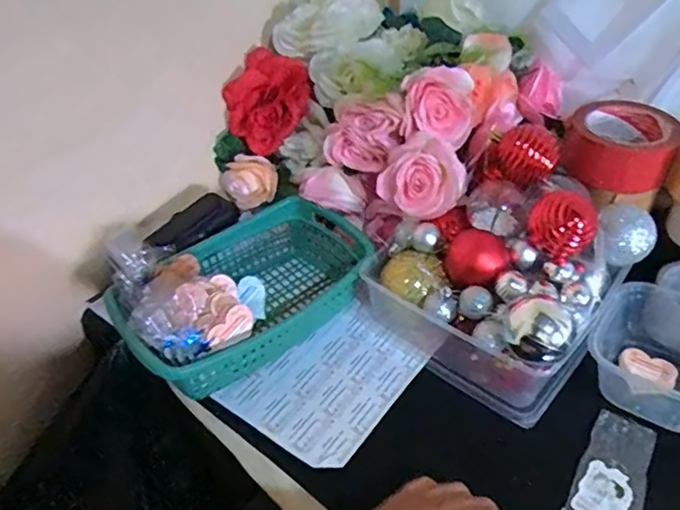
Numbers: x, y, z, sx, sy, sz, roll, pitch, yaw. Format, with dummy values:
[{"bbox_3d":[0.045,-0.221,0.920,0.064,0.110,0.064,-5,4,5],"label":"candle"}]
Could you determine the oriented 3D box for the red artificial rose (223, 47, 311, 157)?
[{"bbox_3d":[-0.083,-0.178,0.653,0.074,0.094,0.069,-25,46,-25],"label":"red artificial rose"}]

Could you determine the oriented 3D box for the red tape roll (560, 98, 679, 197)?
[{"bbox_3d":[0.293,-0.114,0.590,0.101,0.062,0.083,24,46,27],"label":"red tape roll"}]

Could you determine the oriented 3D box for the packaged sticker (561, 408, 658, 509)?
[{"bbox_3d":[0.220,0.171,0.452,0.050,0.004,0.101,23,49,23],"label":"packaged sticker"}]

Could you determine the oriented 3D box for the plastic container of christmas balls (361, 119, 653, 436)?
[{"bbox_3d":[0.154,0.000,0.532,0.192,0.174,0.187,31,50,33],"label":"plastic container of christmas balls"}]

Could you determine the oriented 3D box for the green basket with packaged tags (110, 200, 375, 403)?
[{"bbox_3d":[-0.090,0.033,0.574,0.245,0.096,0.150,-27,46,-27],"label":"green basket with packaged tags"}]

